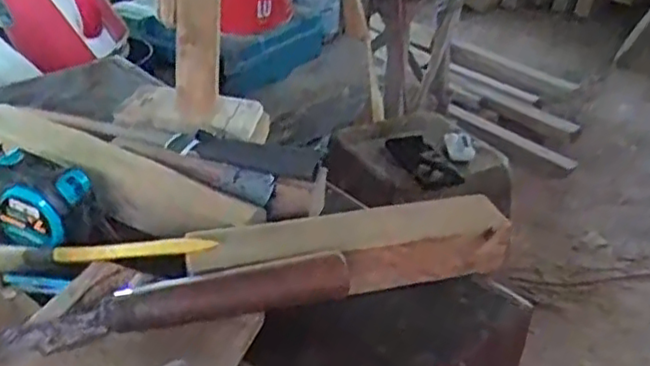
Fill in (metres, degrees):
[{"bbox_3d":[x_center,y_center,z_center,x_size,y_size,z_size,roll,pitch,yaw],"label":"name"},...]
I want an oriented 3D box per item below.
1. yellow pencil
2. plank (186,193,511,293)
[{"bbox_3d":[-0.132,0.046,0.472,0.117,0.011,0.008,-4,31,12],"label":"yellow pencil"},{"bbox_3d":[0.022,0.047,0.521,0.241,0.048,0.049,-3,33,-9],"label":"plank"}]

